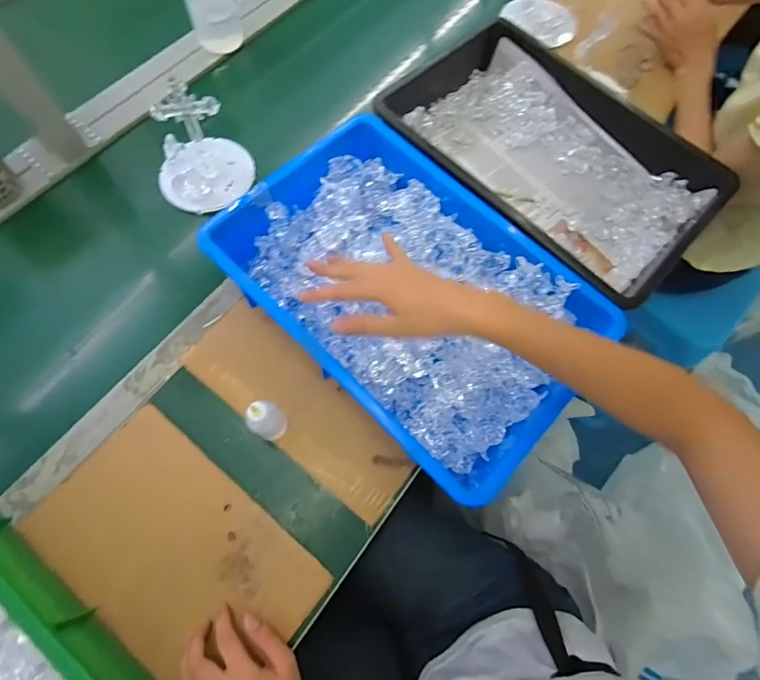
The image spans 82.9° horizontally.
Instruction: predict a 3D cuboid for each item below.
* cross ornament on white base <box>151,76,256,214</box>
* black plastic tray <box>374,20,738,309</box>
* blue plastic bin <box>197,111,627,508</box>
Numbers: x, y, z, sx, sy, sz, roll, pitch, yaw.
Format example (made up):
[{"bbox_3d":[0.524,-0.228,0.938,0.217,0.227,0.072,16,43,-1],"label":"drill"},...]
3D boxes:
[{"bbox_3d":[-0.248,-0.256,0.584,0.126,0.115,0.101,-36,75,-15],"label":"cross ornament on white base"},{"bbox_3d":[0.215,-0.250,0.603,0.279,0.103,0.455,-42,76,-16],"label":"black plastic tray"},{"bbox_3d":[0.028,-0.058,0.516,0.287,0.092,0.432,-43,77,-16],"label":"blue plastic bin"}]

